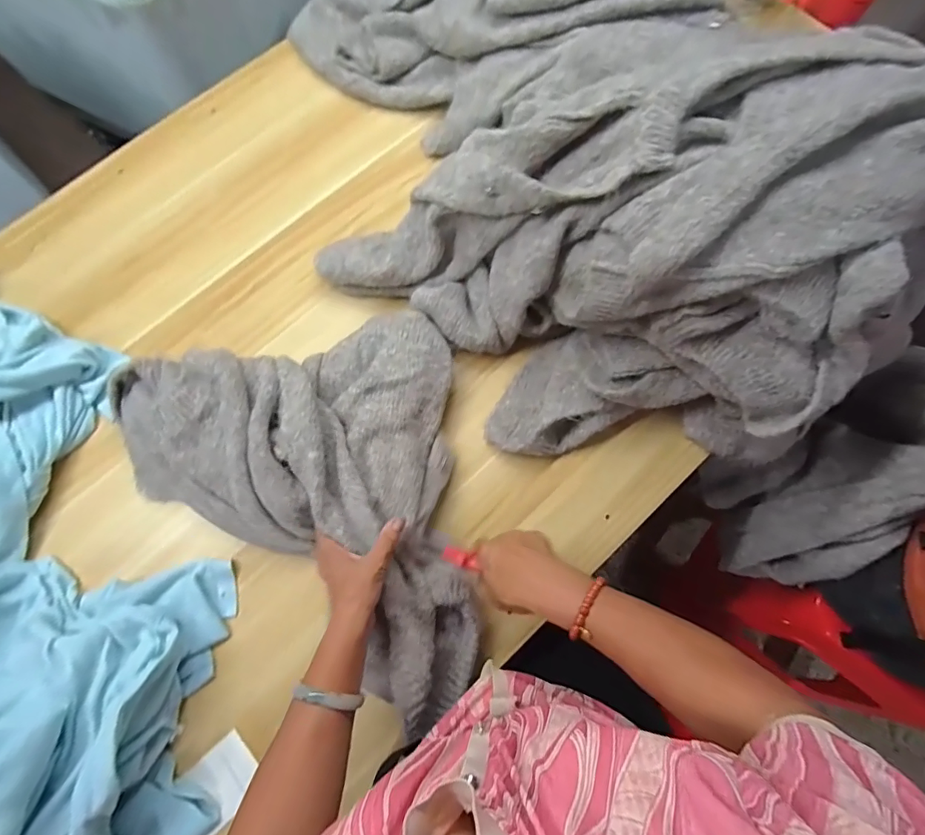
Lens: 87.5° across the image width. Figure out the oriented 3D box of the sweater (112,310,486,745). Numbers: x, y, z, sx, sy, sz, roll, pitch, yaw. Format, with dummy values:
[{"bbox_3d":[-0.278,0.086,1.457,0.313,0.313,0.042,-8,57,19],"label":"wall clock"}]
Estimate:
[{"bbox_3d":[-0.210,0.126,0.599,0.434,0.087,0.482,-8,75,-1],"label":"sweater"}]

